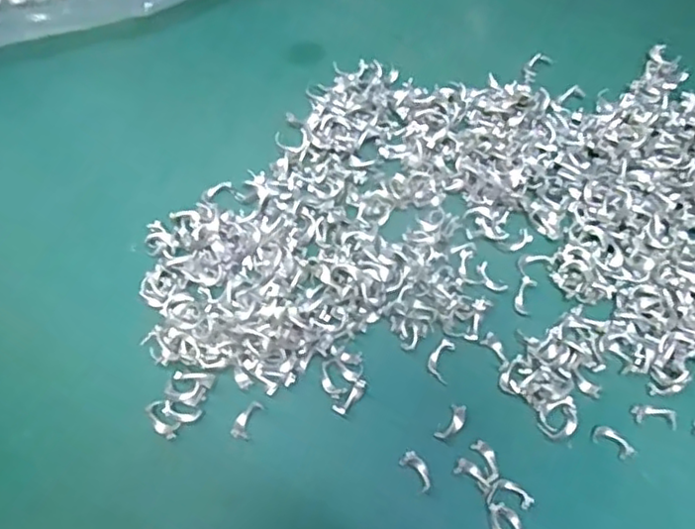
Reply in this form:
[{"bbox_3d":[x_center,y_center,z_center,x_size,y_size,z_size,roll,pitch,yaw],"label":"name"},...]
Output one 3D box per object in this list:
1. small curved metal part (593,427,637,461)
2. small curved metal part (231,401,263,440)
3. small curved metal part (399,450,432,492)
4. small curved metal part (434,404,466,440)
[{"bbox_3d":[0.128,0.085,0.316,0.020,0.004,0.010,34,72,11],"label":"small curved metal part"},{"bbox_3d":[-0.048,0.074,0.319,0.009,0.004,0.019,22,71,7],"label":"small curved metal part"},{"bbox_3d":[0.033,0.097,0.313,0.009,0.004,0.019,-36,74,-13],"label":"small curved metal part"},{"bbox_3d":[0.051,0.076,0.320,0.010,0.004,0.020,33,72,11],"label":"small curved metal part"}]

